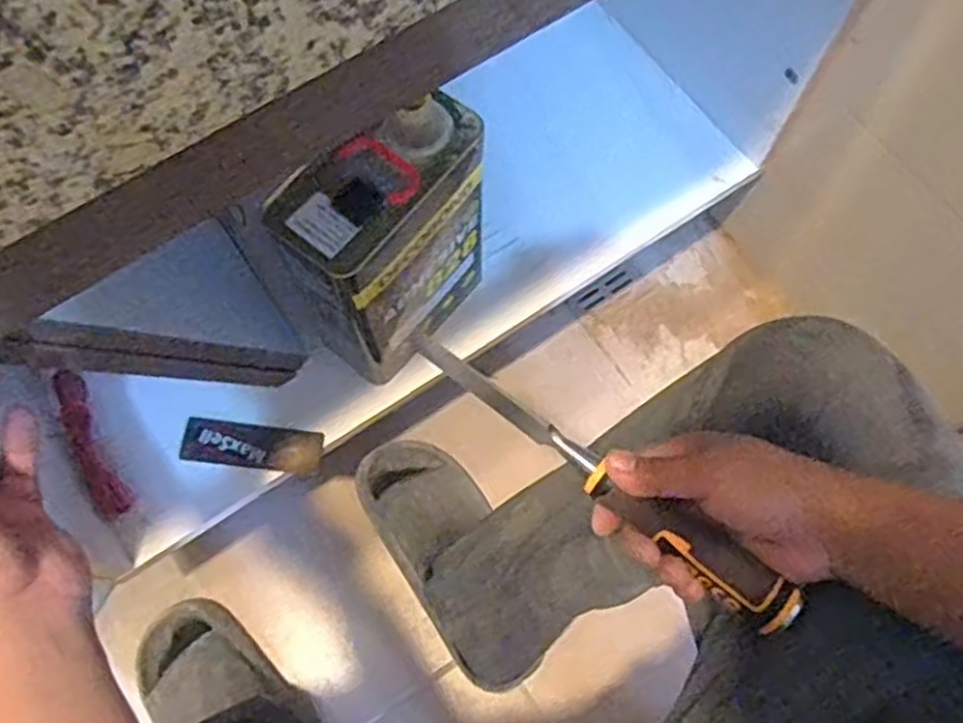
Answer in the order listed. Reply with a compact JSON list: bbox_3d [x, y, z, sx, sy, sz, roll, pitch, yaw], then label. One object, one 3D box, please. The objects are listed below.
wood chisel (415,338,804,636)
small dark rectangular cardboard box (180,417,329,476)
[{"bbox_3d":[0.067,0.063,0.460,0.268,0.025,0.030,36,74,19],"label":"wood chisel"},{"bbox_3d":[-0.222,0.082,0.748,0.133,0.021,0.043,6,70,3],"label":"small dark rectangular cardboard box"}]

